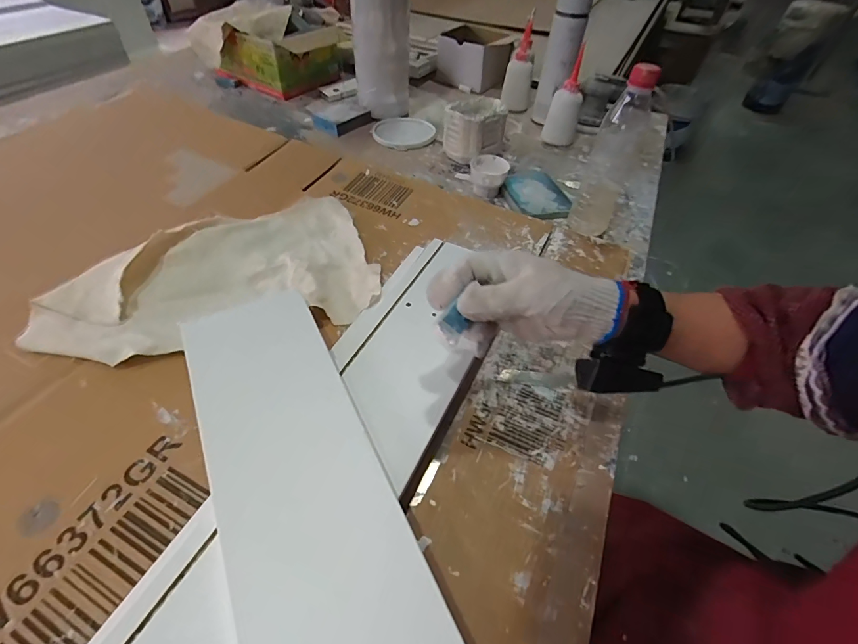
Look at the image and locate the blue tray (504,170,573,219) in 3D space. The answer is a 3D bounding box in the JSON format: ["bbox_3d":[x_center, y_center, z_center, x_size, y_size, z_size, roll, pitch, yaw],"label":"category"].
[{"bbox_3d":[0.180,-0.222,0.694,0.102,0.012,0.148,-11,48,-16],"label":"blue tray"}]

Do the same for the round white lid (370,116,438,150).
[{"bbox_3d":[-0.051,-0.387,0.827,0.121,0.021,0.127,2,47,-2],"label":"round white lid"}]

